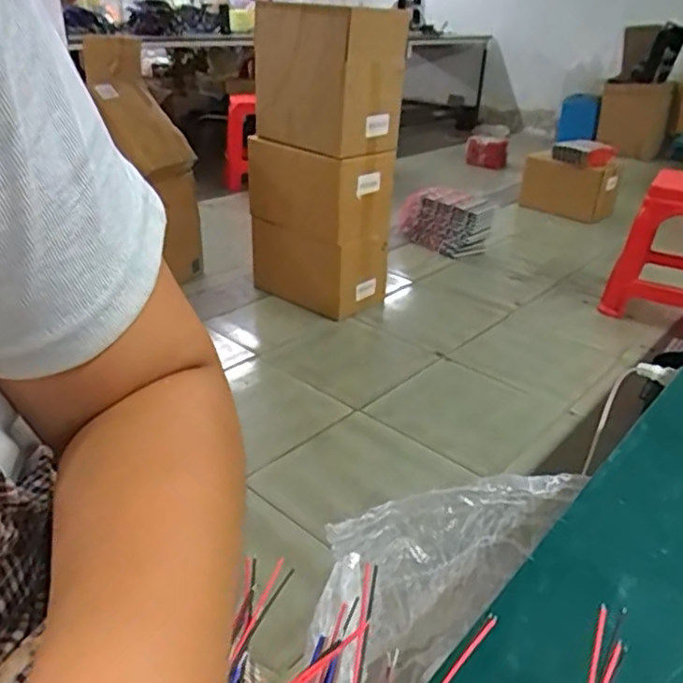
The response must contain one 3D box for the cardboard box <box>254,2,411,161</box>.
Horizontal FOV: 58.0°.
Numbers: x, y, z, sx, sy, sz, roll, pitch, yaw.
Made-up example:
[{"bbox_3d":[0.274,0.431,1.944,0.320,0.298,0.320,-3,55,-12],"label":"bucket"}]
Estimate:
[{"bbox_3d":[-0.037,-0.784,1.832,0.277,0.368,0.419,-22,36,-38],"label":"cardboard box"}]

